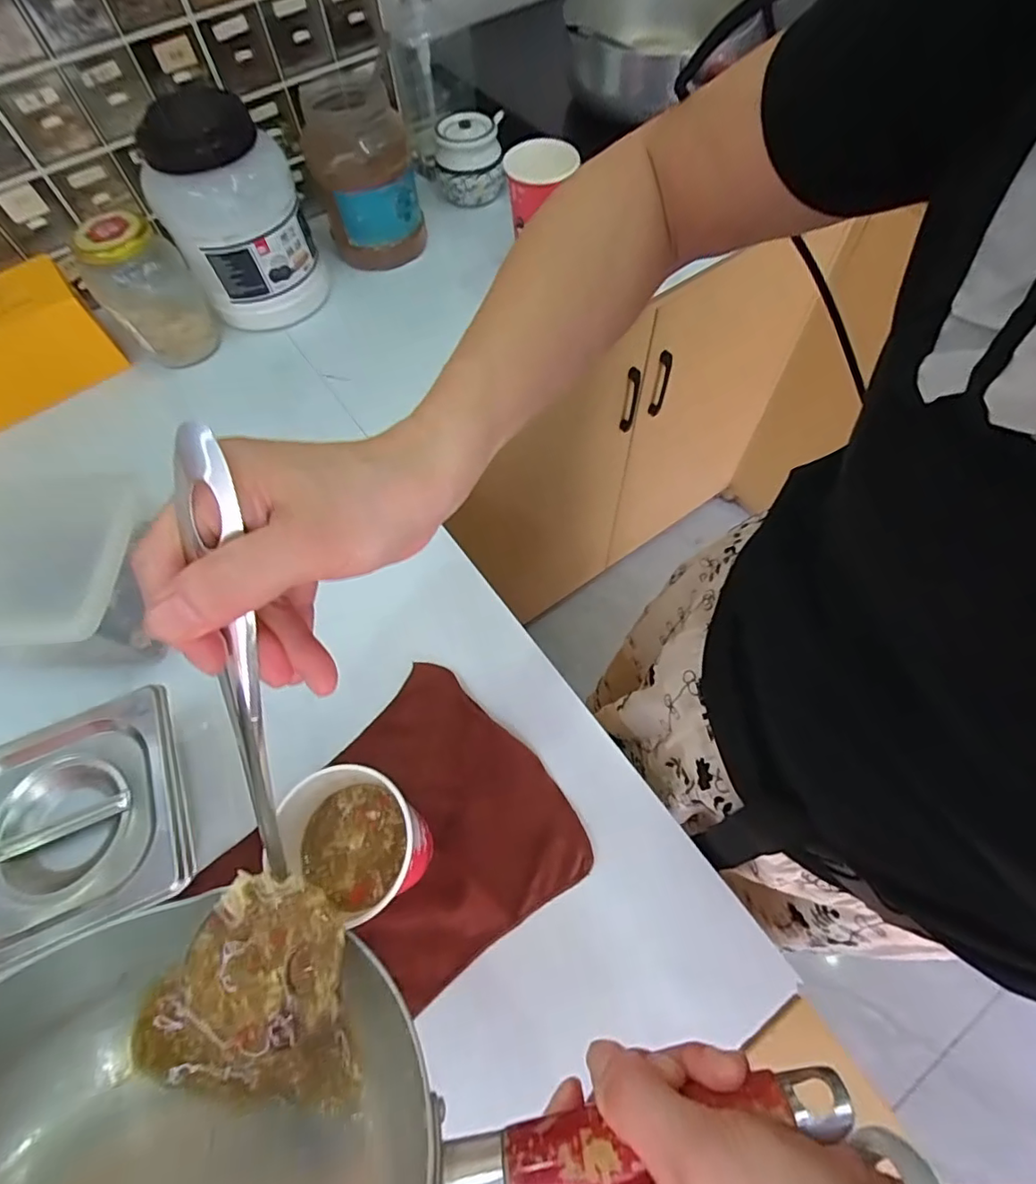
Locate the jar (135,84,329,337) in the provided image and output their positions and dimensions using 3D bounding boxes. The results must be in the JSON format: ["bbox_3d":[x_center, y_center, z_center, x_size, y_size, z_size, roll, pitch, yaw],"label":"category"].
[{"bbox_3d":[-0.323,-0.428,0.627,0.145,0.195,0.125,-27,65,-10],"label":"jar"}]

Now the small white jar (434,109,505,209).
[{"bbox_3d":[-0.064,-0.604,0.762,0.085,0.090,0.078,-1,63,3],"label":"small white jar"}]

